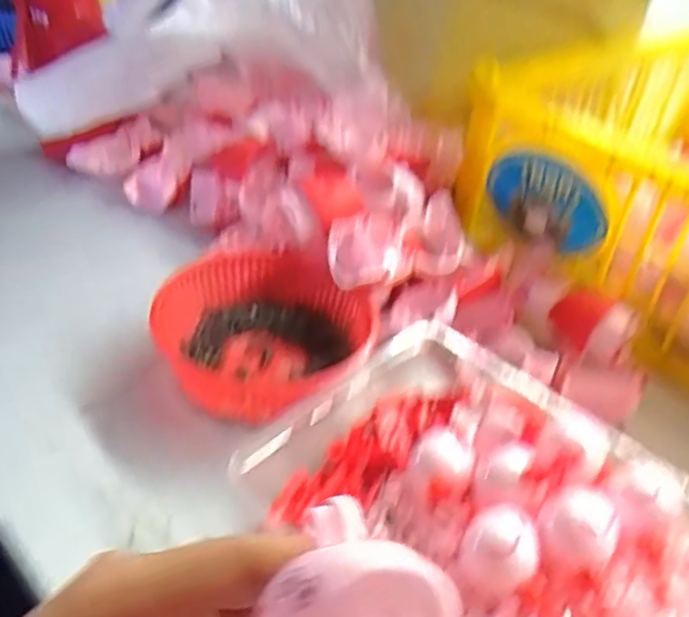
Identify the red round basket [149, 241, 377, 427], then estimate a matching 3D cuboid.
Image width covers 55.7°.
[{"bbox_3d":[-0.055,0.013,0.429,0.113,0.054,0.138,29,43,26],"label":"red round basket"}]

